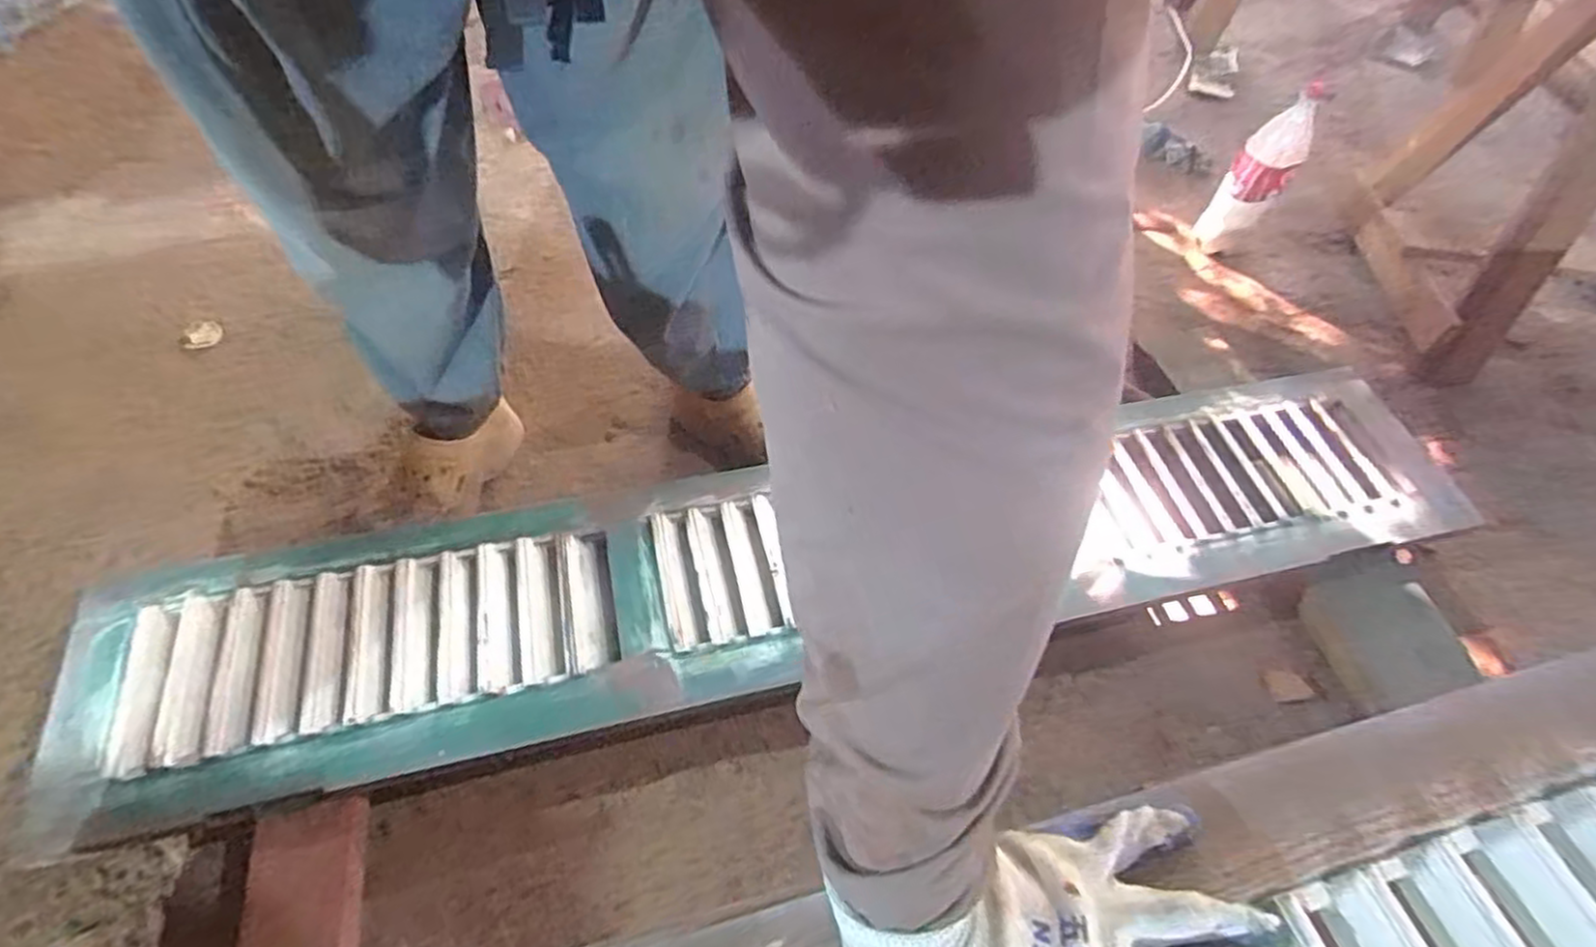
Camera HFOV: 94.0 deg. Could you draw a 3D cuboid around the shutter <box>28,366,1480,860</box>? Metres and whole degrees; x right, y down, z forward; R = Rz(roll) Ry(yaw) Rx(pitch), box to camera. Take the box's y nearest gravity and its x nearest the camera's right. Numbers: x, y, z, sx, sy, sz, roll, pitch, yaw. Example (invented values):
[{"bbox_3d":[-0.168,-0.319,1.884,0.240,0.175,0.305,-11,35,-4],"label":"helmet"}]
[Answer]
[{"bbox_3d":[0.078,0.085,0.872,1.618,0.068,0.285,-10,56,-10],"label":"shutter"}]

